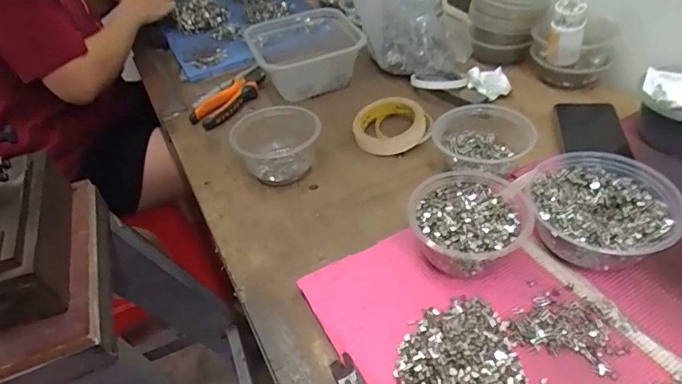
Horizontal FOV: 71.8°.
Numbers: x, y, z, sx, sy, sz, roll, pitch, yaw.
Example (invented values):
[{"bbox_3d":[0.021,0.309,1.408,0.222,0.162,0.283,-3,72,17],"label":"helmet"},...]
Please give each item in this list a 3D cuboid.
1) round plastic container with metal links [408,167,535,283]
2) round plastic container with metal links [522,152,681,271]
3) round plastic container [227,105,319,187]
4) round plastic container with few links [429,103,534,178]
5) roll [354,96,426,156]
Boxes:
[{"bbox_3d":[0.129,0.034,0.482,0.110,0.062,0.114,-4,43,4],"label":"round plastic container with metal links"},{"bbox_3d":[0.260,0.019,0.477,0.134,0.060,0.135,-4,43,4],"label":"round plastic container with metal links"},{"bbox_3d":[-0.084,-0.063,0.632,0.111,0.064,0.111,-4,43,4],"label":"round plastic container"},{"bbox_3d":[0.172,-0.061,0.576,0.097,0.059,0.100,-4,43,4],"label":"round plastic container with few links"},{"bbox_3d":[0.070,-0.095,0.665,0.104,0.034,0.092,-3,43,5],"label":"roll"}]

